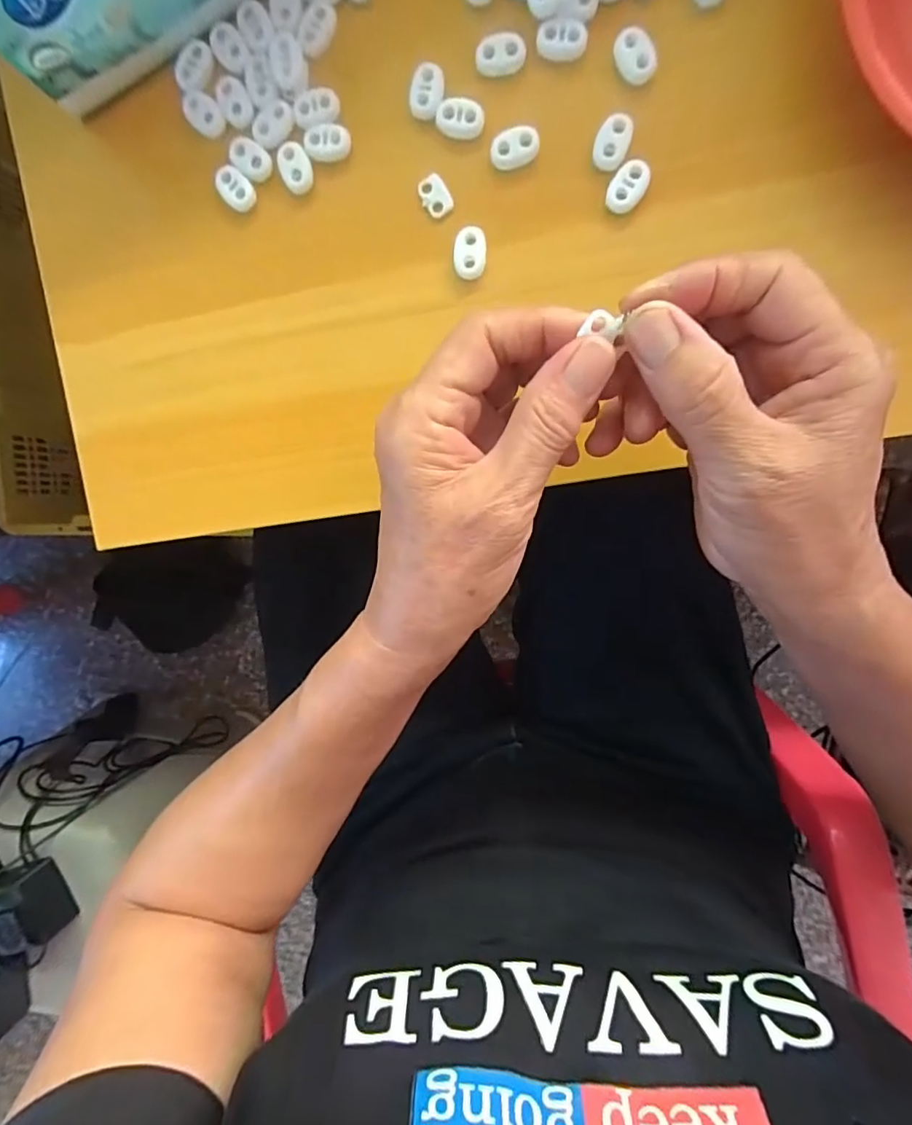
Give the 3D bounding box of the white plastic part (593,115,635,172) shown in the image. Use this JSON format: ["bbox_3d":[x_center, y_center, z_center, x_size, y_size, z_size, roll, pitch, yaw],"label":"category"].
[{"bbox_3d":[0.071,-0.190,0.246,0.015,0.007,0.020,20,99,4],"label":"white plastic part"}]

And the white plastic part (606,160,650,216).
[{"bbox_3d":[0.079,-0.172,0.248,0.015,0.007,0.021,33,100,2],"label":"white plastic part"}]

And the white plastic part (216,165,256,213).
[{"bbox_3d":[-0.109,-0.184,0.267,0.015,0.007,0.019,-43,91,10],"label":"white plastic part"}]

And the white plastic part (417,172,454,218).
[{"bbox_3d":[-0.010,-0.175,0.258,0.013,0.004,0.018,-31,92,9],"label":"white plastic part"}]

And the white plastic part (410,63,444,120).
[{"bbox_3d":[-0.013,-0.220,0.251,0.014,0.004,0.023,14,98,5],"label":"white plastic part"}]

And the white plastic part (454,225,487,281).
[{"bbox_3d":[0.007,-0.148,0.259,0.015,0.006,0.022,7,98,6],"label":"white plastic part"}]

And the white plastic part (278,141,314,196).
[{"bbox_3d":[-0.078,-0.191,0.261,0.014,0.004,0.023,-14,95,8],"label":"white plastic part"}]

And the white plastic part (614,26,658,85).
[{"bbox_3d":[0.080,-0.224,0.241,0.015,0.006,0.022,-28,93,9],"label":"white plastic part"}]

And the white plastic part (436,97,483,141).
[{"bbox_3d":[0.002,-0.206,0.251,0.021,0.007,0.014,16,99,5],"label":"white plastic part"}]

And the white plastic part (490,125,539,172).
[{"bbox_3d":[0.028,-0.192,0.250,0.022,0.007,0.014,-14,95,8],"label":"white plastic part"}]

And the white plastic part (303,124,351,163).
[{"bbox_3d":[-0.062,-0.201,0.259,0.022,0.004,0.015,-2,97,7],"label":"white plastic part"}]

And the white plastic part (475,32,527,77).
[{"bbox_3d":[0.021,-0.232,0.246,0.022,0.005,0.015,2,97,7],"label":"white plastic part"}]

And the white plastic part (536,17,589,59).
[{"bbox_3d":[0.048,-0.234,0.243,0.022,0.006,0.013,6,98,6],"label":"white plastic part"}]

